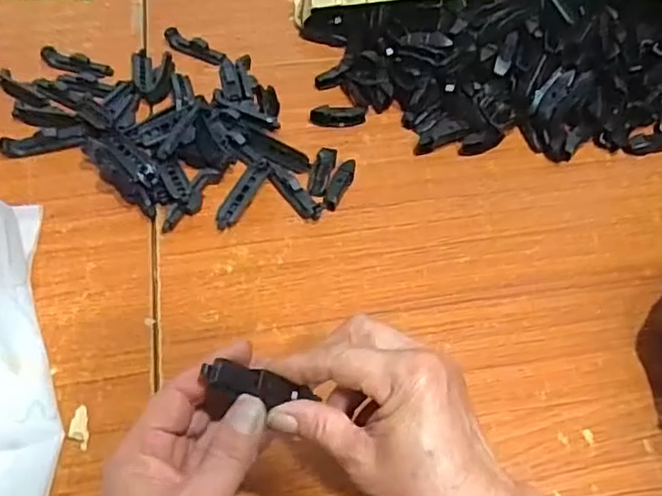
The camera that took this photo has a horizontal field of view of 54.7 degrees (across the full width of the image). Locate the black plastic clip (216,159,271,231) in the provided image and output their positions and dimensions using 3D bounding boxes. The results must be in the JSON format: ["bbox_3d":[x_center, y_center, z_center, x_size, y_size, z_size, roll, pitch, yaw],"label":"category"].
[{"bbox_3d":[-0.074,-0.046,0.542,0.016,0.010,0.073,25,68,16],"label":"black plastic clip"}]

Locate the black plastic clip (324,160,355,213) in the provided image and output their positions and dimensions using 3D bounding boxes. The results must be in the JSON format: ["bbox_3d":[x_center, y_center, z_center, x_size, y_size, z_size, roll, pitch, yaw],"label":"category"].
[{"bbox_3d":[0.007,-0.054,0.557,0.015,0.014,0.054,18,53,11],"label":"black plastic clip"}]

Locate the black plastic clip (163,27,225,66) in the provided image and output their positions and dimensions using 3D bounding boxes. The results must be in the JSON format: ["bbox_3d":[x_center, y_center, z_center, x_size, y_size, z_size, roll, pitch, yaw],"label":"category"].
[{"bbox_3d":[-0.143,-0.214,0.677,0.069,0.015,0.022,16,53,9],"label":"black plastic clip"}]

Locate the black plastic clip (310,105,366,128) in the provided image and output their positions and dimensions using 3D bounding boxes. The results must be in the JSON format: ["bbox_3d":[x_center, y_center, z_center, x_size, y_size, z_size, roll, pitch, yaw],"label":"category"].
[{"bbox_3d":[0.008,-0.127,0.613,0.054,0.015,0.015,-8,52,-9],"label":"black plastic clip"}]

